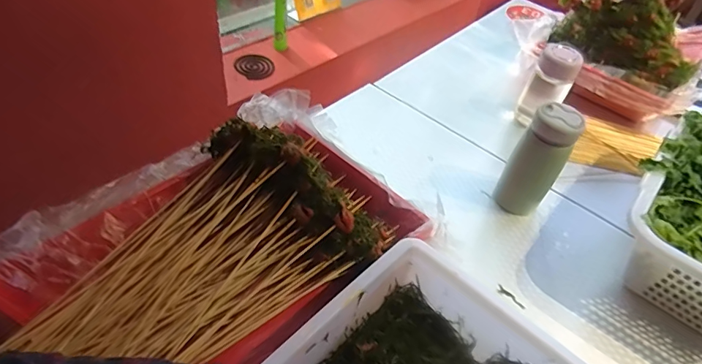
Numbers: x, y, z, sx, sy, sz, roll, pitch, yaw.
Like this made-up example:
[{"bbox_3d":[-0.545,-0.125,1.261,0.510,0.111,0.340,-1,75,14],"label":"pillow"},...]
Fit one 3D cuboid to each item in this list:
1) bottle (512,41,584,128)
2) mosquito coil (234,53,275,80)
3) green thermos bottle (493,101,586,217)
[{"bbox_3d":[0.323,-0.152,0.755,0.066,0.136,0.054,30,50,19],"label":"bottle"},{"bbox_3d":[-0.273,-0.328,1.295,0.109,0.007,0.096,-34,79,-34],"label":"mosquito coil"},{"bbox_3d":[0.248,-0.022,0.615,0.064,0.159,0.075,32,51,20],"label":"green thermos bottle"}]

